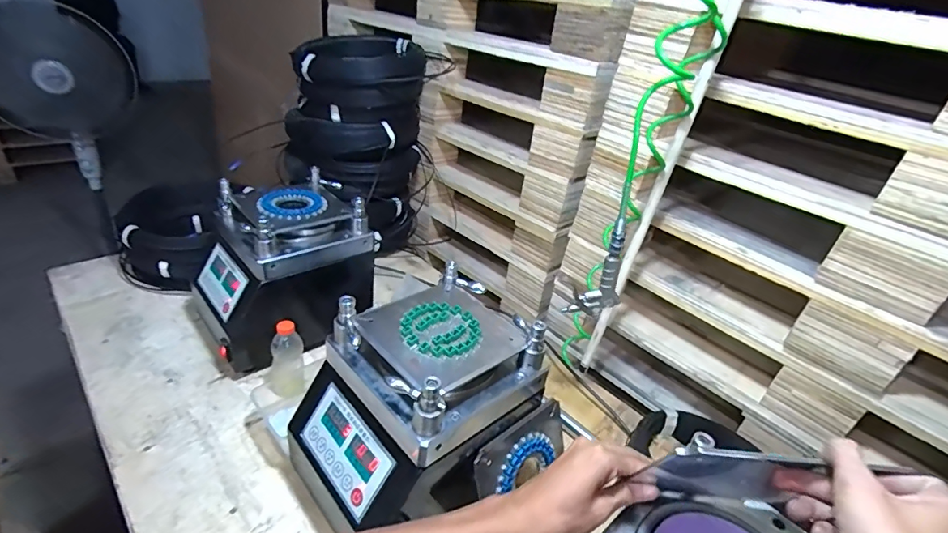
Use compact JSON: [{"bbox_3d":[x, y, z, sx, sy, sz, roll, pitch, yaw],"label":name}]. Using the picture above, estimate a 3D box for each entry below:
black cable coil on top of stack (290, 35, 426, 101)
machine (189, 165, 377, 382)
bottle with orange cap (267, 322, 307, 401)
[{"bbox_3d":[-0.273,-0.492,1.130,0.301,0.104,0.251,2,31,-10],"label":"black cable coil on top of stack"},{"bbox_3d":[-0.364,0.000,0.903,0.300,0.275,0.233,-17,39,-35],"label":"machine"},{"bbox_3d":[-0.324,0.160,0.787,0.063,0.135,0.056,-6,34,-21],"label":"bottle with orange cap"}]

